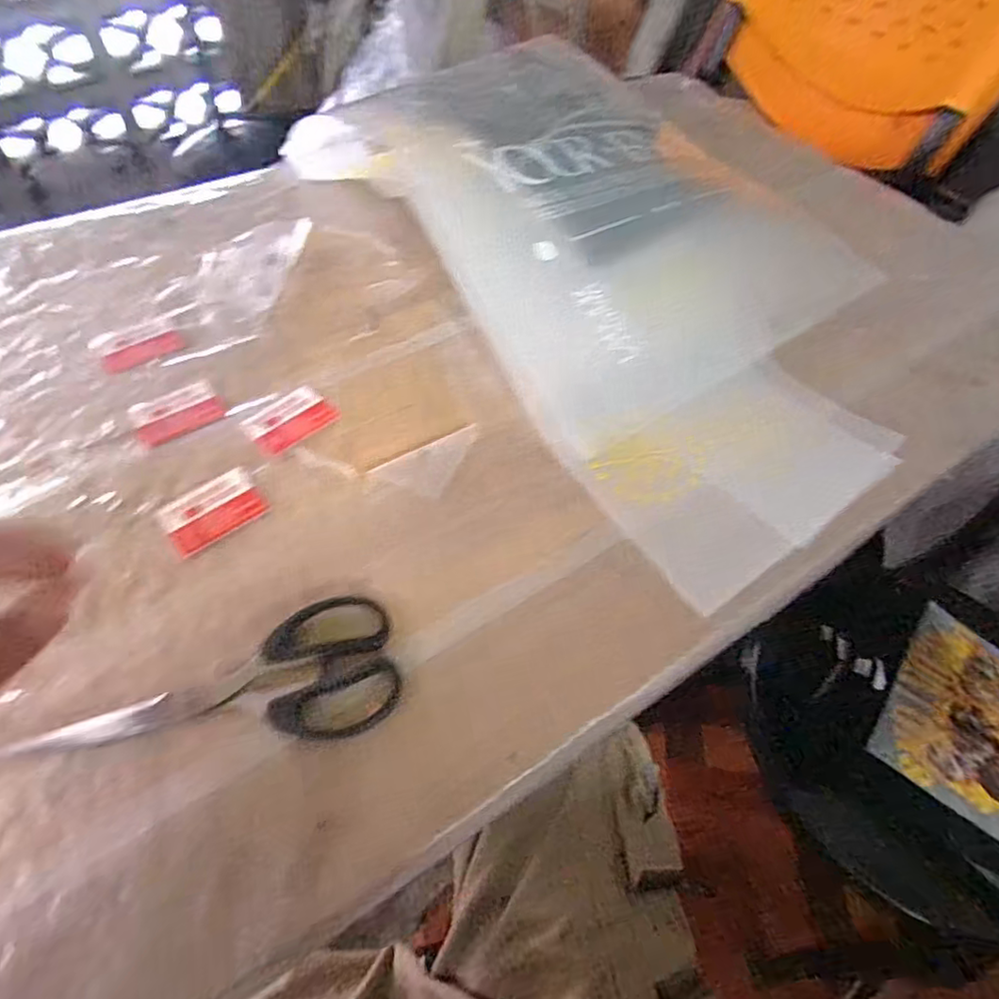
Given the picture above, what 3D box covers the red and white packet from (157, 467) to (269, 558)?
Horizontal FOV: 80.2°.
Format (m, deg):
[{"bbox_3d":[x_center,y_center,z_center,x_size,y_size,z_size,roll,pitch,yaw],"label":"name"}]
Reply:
[{"bbox_3d":[-0.168,0.004,0.347,0.054,0.004,0.039,-35,67,-24],"label":"red and white packet"}]

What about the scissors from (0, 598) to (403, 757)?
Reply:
[{"bbox_3d":[-0.138,0.087,0.294,0.171,0.005,0.069,-3,58,-7],"label":"scissors"}]

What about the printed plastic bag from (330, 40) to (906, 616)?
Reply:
[{"bbox_3d":[0.131,-0.191,0.448,0.333,0.085,0.439,-28,64,-21],"label":"printed plastic bag"}]

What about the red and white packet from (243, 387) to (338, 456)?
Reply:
[{"bbox_3d":[-0.136,-0.053,0.386,0.055,0.004,0.039,-38,68,-25],"label":"red and white packet"}]

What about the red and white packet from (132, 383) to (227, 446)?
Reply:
[{"bbox_3d":[-0.209,-0.057,0.388,0.053,0.004,0.036,-27,64,-20],"label":"red and white packet"}]

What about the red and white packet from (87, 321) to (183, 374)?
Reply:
[{"bbox_3d":[-0.253,-0.110,0.415,0.052,0.004,0.042,-29,64,-21],"label":"red and white packet"}]

